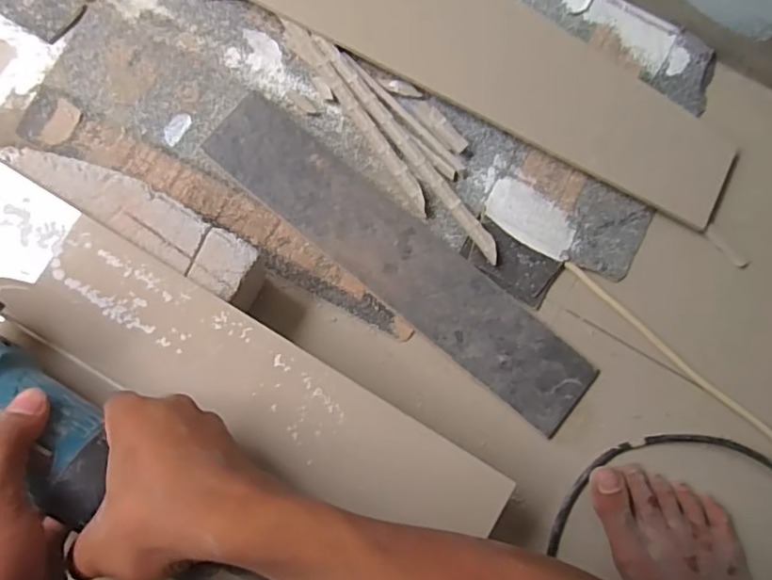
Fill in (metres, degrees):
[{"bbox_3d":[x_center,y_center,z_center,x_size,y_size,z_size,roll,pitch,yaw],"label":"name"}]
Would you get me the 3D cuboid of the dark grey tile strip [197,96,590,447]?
[{"bbox_3d":[0.015,-0.030,0.496,0.387,0.008,0.080,40,83,1],"label":"dark grey tile strip"}]

